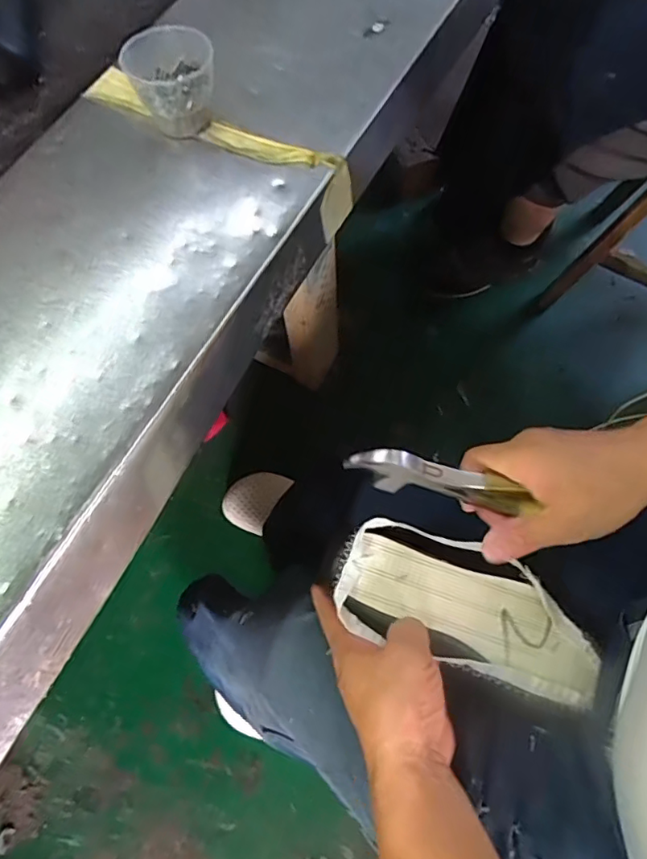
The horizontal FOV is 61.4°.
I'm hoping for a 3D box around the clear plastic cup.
[{"bbox_3d":[-0.111,-0.257,0.404,0.064,0.050,0.063,-16,70,-5],"label":"clear plastic cup"}]

